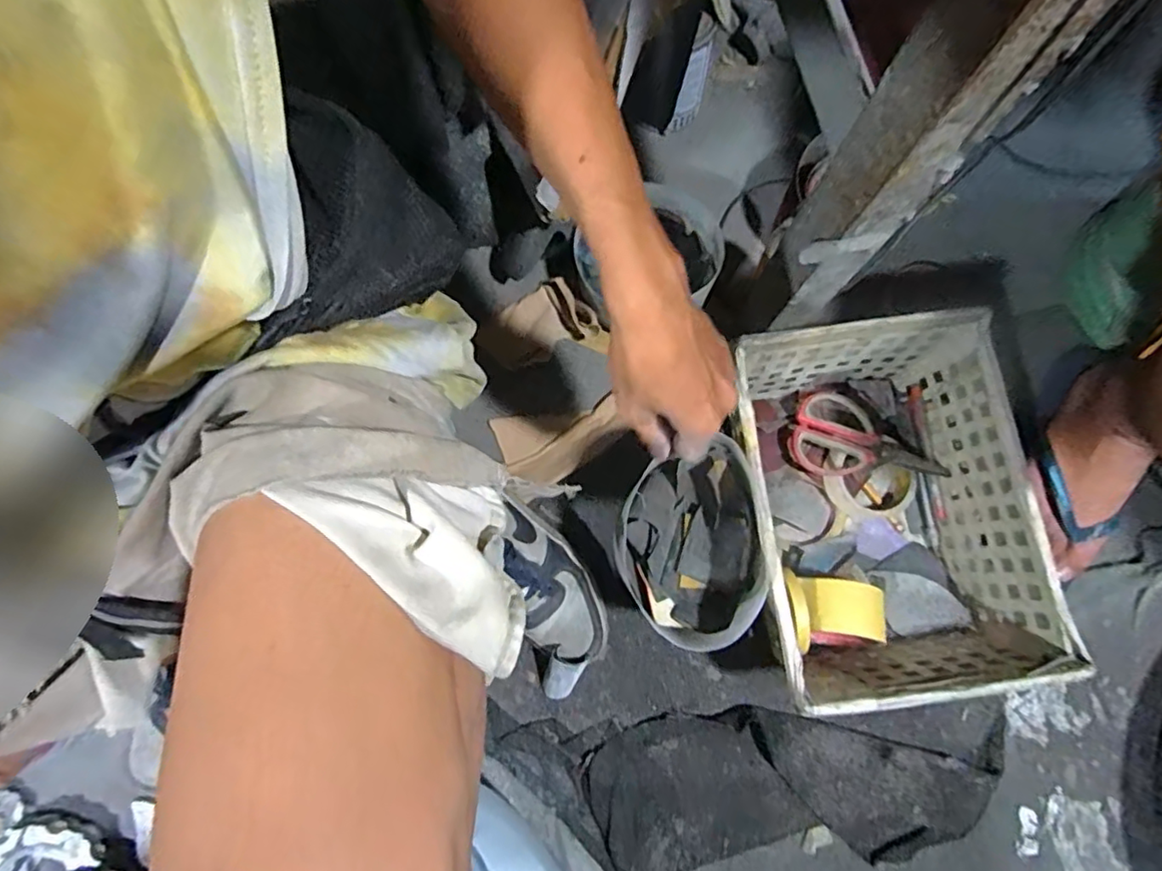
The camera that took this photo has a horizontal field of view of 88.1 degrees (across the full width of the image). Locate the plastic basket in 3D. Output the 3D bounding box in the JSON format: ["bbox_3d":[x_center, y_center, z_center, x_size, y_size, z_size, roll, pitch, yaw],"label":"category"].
[{"bbox_3d":[0.287,0.074,0.594,0.238,0.162,0.329,-9,76,1],"label":"plastic basket"}]

